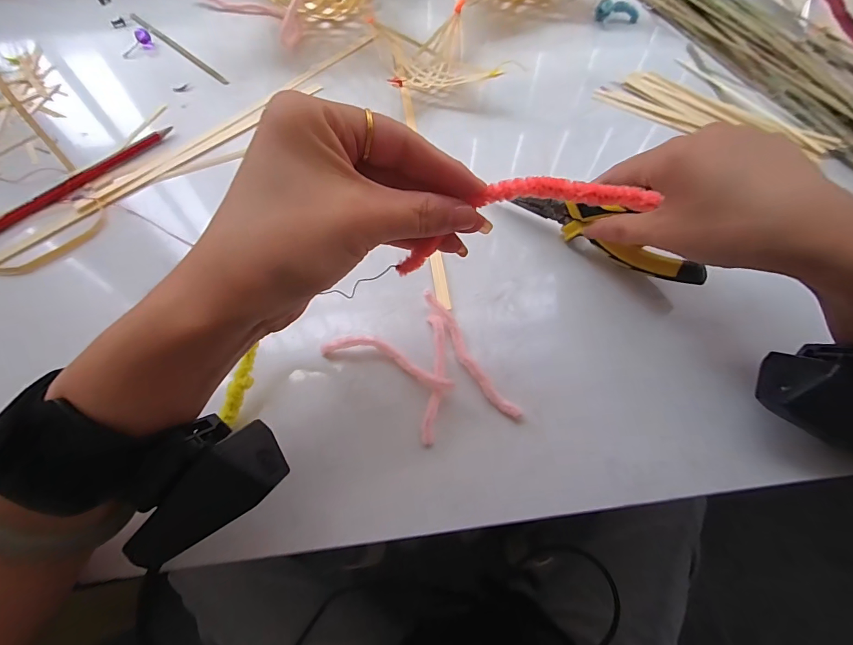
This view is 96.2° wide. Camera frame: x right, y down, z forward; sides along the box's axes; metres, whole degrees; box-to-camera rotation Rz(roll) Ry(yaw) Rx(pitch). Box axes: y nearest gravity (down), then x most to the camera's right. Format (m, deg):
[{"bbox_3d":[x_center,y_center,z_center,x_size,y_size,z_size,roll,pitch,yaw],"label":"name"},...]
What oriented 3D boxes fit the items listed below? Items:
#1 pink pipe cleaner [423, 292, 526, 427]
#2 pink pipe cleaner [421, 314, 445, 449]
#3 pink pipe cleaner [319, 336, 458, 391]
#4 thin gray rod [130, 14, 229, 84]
[{"bbox_3d":[0.027,0.020,0.239,0.013,0.011,0.097,-29,66,-14],"label":"pink pipe cleaner"},{"bbox_3d":[0.005,0.033,0.234,0.012,0.006,0.080,2,63,1],"label":"pink pipe cleaner"},{"bbox_3d":[-0.024,0.022,0.238,0.086,0.012,0.017,17,64,9],"label":"pink pipe cleaner"},{"bbox_3d":[-0.265,-0.291,0.403,0.185,0.006,0.008,40,70,18],"label":"thin gray rod"}]

